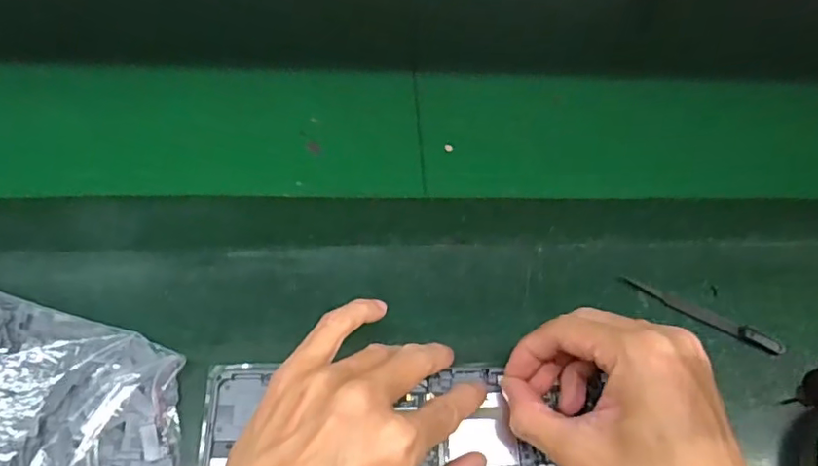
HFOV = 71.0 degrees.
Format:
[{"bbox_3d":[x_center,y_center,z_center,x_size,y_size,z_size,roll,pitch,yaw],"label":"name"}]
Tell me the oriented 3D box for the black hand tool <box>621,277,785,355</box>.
[{"bbox_3d":[0.198,0.054,0.388,0.106,0.008,0.010,27,60,10],"label":"black hand tool"}]

